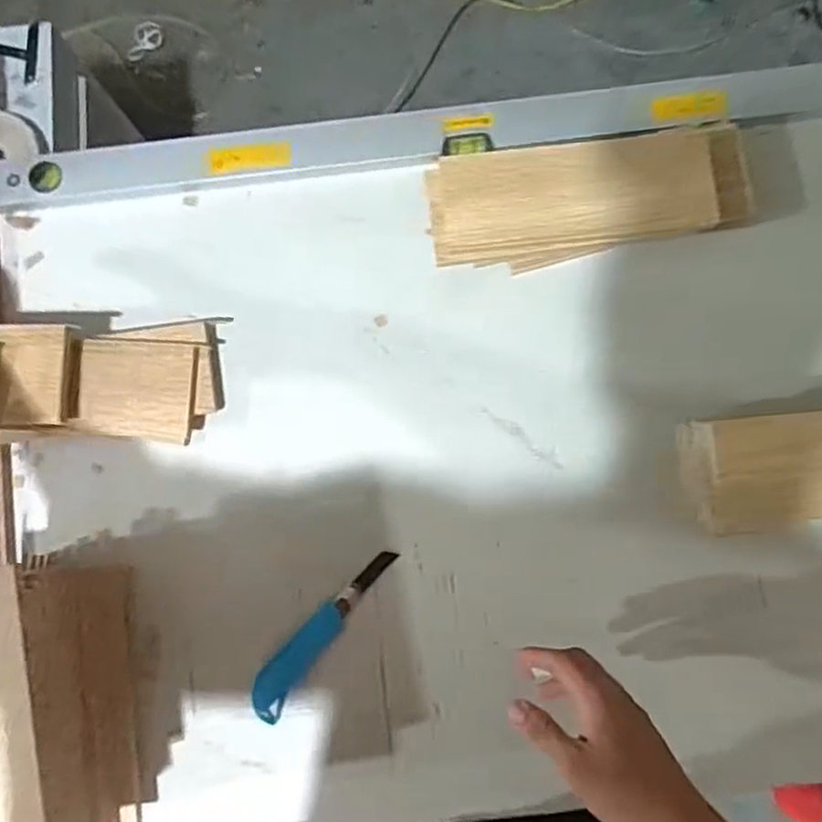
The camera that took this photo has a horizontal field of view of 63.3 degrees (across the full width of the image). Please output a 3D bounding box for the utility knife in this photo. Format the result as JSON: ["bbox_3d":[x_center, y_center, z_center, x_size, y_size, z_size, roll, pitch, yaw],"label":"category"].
[{"bbox_3d":[-0.085,0.212,0.647,0.037,0.012,0.193,40,86,6],"label":"utility knife"}]

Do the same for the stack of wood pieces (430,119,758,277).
[{"bbox_3d":[0.170,-0.202,0.624,0.307,0.046,0.102,-10,83,0],"label":"stack of wood pieces"}]

